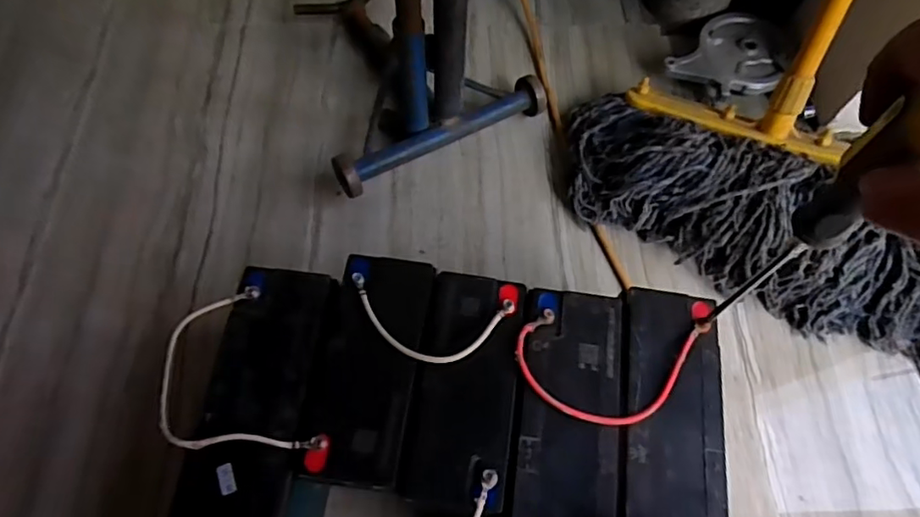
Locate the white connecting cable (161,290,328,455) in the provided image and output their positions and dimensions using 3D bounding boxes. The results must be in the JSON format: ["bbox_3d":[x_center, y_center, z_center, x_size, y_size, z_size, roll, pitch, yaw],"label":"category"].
[{"bbox_3d":[-0.172,0.095,0.420,0.093,0.012,0.142,-27,68,-13],"label":"white connecting cable"}]

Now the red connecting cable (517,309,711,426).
[{"bbox_3d":[0.117,0.084,0.440,0.143,0.009,0.084,7,65,2],"label":"red connecting cable"}]

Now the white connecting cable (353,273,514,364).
[{"bbox_3d":[-0.026,0.049,0.445,0.129,0.011,0.061,10,65,4],"label":"white connecting cable"}]

